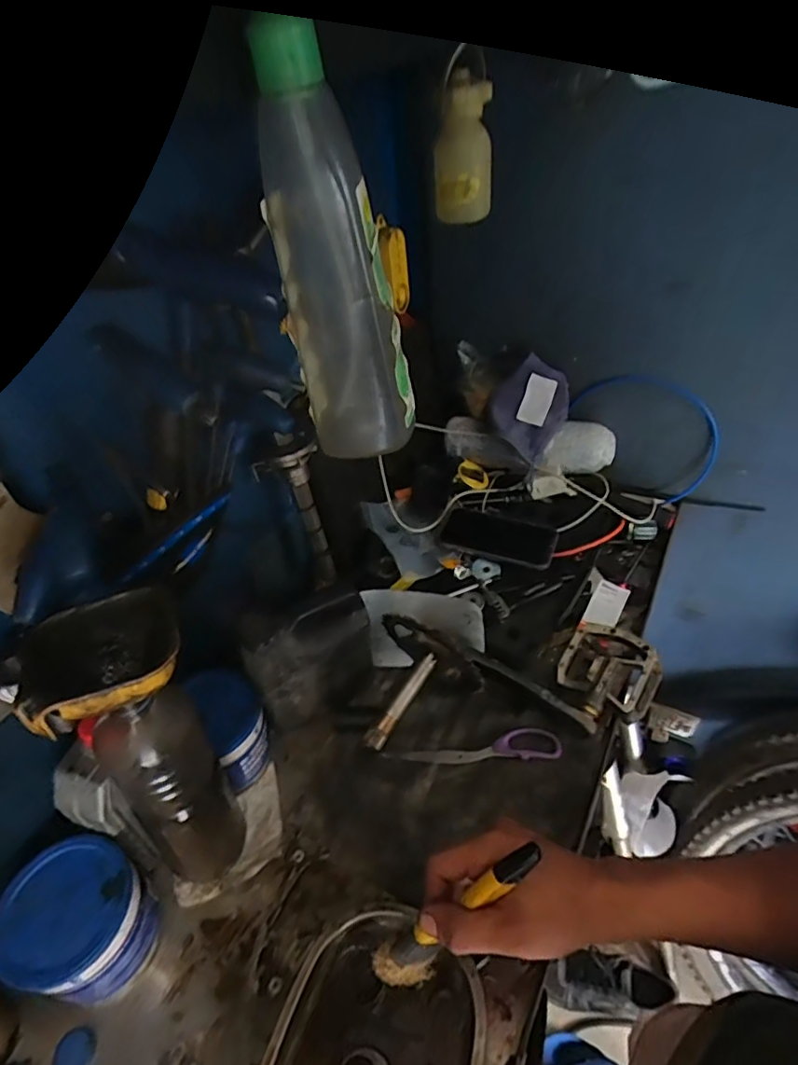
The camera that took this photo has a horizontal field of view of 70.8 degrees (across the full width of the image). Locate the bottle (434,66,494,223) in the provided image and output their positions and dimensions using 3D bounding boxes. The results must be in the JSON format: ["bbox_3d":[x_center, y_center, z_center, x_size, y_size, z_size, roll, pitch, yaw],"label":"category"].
[{"bbox_3d":[0.047,-0.273,0.403,0.040,0.084,0.030,-3,42,4],"label":"bottle"}]

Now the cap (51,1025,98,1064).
[{"bbox_3d":[-0.264,0.425,0.457,0.031,0.018,0.031,-3,42,3],"label":"cap"}]

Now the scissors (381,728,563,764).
[{"bbox_3d":[0.080,0.235,0.621,0.190,0.012,0.035,-2,42,5],"label":"scissors"}]

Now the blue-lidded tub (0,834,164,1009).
[{"bbox_3d":[-0.265,0.335,0.482,0.097,0.113,0.100,-3,42,3],"label":"blue-lidded tub"}]

